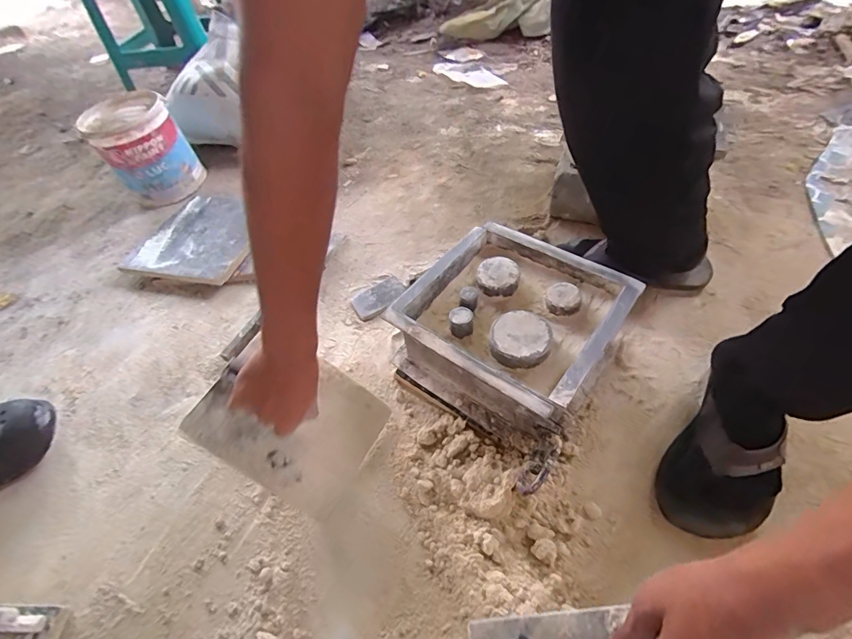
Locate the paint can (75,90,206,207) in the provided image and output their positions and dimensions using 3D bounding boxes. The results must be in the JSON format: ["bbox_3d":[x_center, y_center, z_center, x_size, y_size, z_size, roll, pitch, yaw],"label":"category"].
[{"bbox_3d":[-0.647,-0.389,0.981,0.172,0.196,0.212,-34,56,-20],"label":"paint can"}]

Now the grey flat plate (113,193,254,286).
[{"bbox_3d":[-0.456,-0.175,0.870,0.258,0.017,0.248,11,50,17],"label":"grey flat plate"}]

